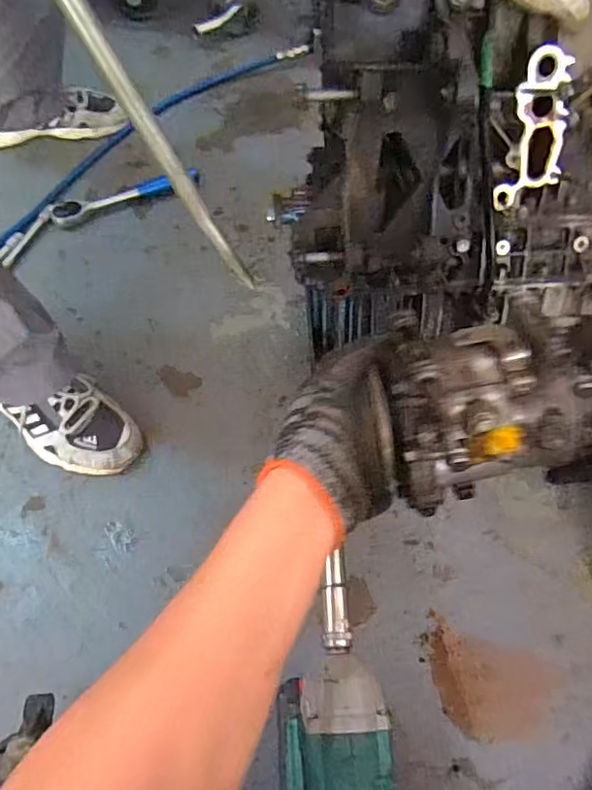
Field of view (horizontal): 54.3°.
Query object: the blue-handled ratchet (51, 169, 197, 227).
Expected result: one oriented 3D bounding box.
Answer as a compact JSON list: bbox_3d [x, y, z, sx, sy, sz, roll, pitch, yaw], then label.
[{"bbox_3d":[-0.275,-0.329,0.948,0.250,0.024,0.047,-22,65,-14],"label":"blue-handled ratchet"}]

